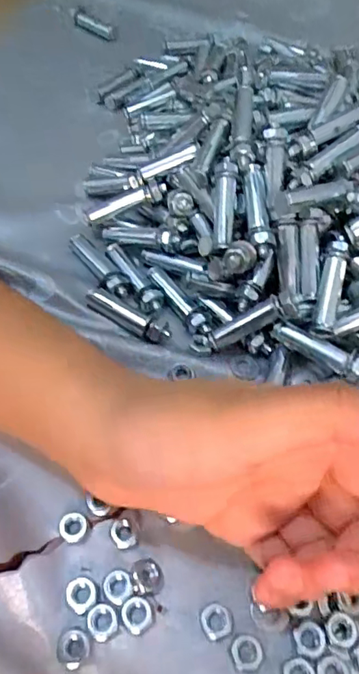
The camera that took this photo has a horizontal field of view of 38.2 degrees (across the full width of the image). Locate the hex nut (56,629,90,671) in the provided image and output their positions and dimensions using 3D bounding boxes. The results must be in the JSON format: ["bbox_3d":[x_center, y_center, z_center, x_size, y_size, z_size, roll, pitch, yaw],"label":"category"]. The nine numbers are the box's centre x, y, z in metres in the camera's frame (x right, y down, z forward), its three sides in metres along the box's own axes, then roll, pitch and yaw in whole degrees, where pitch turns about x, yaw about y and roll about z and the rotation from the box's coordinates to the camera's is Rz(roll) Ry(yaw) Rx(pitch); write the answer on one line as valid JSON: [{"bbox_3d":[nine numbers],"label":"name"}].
[{"bbox_3d":[-0.043,0.126,0.209,0.013,0.004,0.013,38,63,22],"label":"hex nut"}]

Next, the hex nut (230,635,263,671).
[{"bbox_3d":[0.028,0.130,0.213,0.013,0.004,0.013,-6,56,-5],"label":"hex nut"}]

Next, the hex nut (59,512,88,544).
[{"bbox_3d":[-0.048,0.086,0.235,0.013,0.004,0.013,31,61,19],"label":"hex nut"}]

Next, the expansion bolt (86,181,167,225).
[{"bbox_3d":[-0.035,-0.086,0.328,0.052,0.009,0.012,-21,56,8],"label":"expansion bolt"}]

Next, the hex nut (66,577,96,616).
[{"bbox_3d":[-0.042,0.109,0.220,0.012,0.004,0.013,-39,64,-24],"label":"hex nut"}]

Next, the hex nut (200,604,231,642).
[{"bbox_3d":[0.015,0.120,0.218,0.012,0.004,0.013,-19,58,-14],"label":"hex nut"}]

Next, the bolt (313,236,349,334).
[{"bbox_3d":[0.081,-0.028,0.279,0.012,0.013,0.051,10,84,6],"label":"bolt"}]

